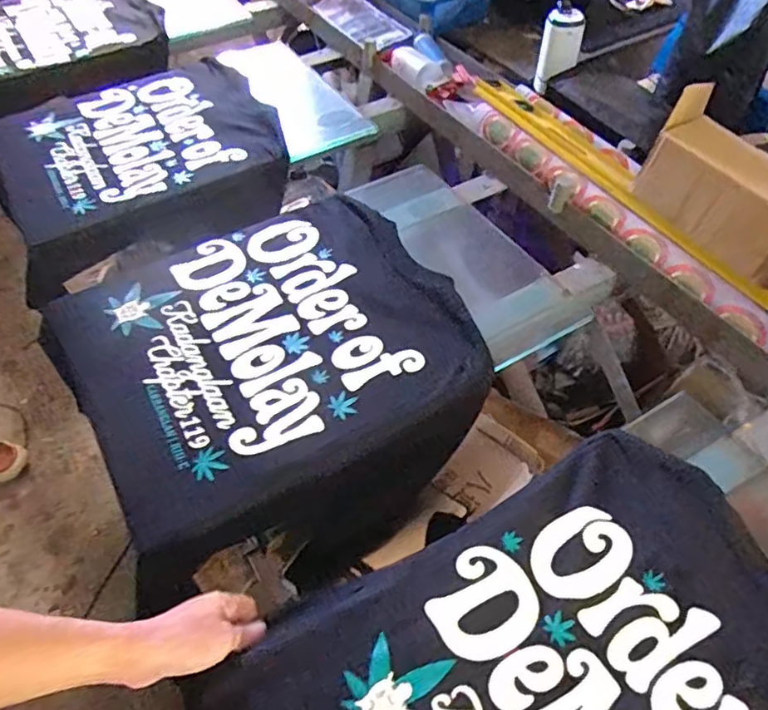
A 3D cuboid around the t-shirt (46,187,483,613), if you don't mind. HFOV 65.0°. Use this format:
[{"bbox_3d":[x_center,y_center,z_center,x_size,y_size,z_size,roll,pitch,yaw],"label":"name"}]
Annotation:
[{"bbox_3d":[-0.145,0.015,0.808,0.474,0.131,0.459,-25,55,-18],"label":"t-shirt"}]

